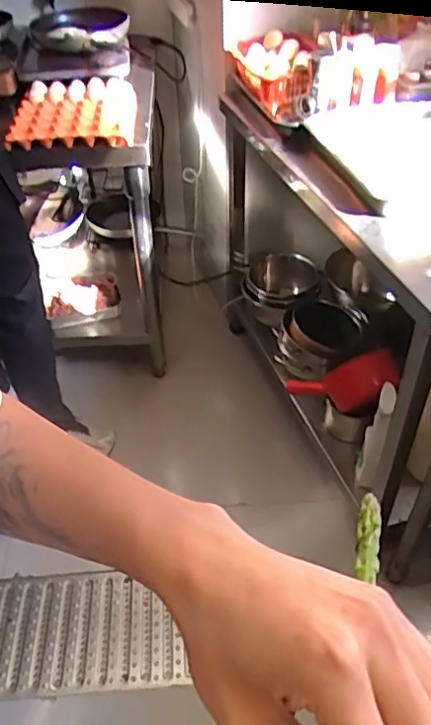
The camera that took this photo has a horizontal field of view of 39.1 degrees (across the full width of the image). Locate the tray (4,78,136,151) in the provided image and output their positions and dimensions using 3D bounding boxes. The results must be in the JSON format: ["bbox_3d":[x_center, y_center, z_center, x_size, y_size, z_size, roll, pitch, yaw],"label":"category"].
[{"bbox_3d":[-0.322,-0.563,1.365,0.277,0.050,0.220,-6,61,-2],"label":"tray"}]

